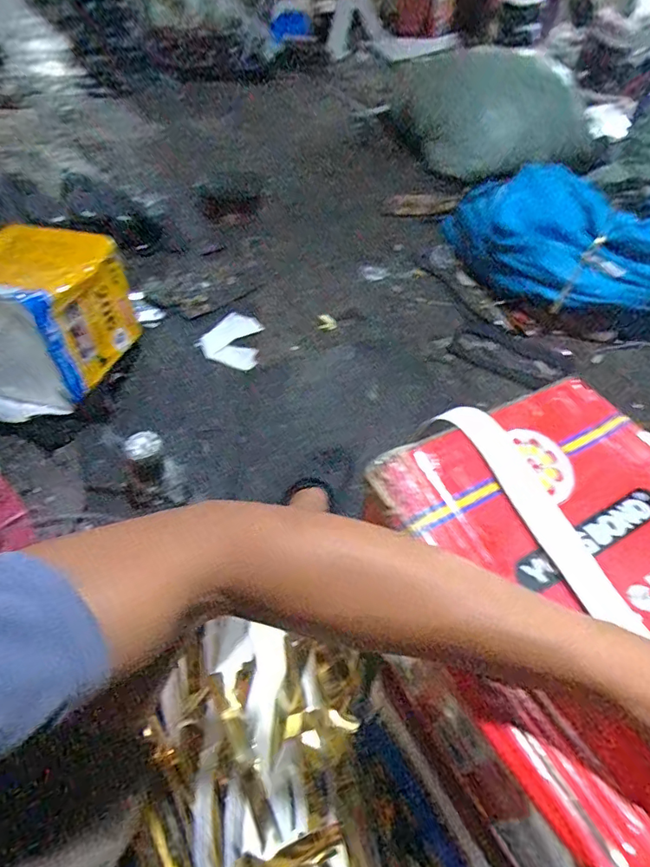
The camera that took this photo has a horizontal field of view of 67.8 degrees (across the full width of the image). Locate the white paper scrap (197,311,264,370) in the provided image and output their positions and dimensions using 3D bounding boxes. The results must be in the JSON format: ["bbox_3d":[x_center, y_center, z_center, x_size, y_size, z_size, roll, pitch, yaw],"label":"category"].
[{"bbox_3d":[-0.221,-0.225,1.137,0.135,0.030,0.170,8,49,4],"label":"white paper scrap"}]

